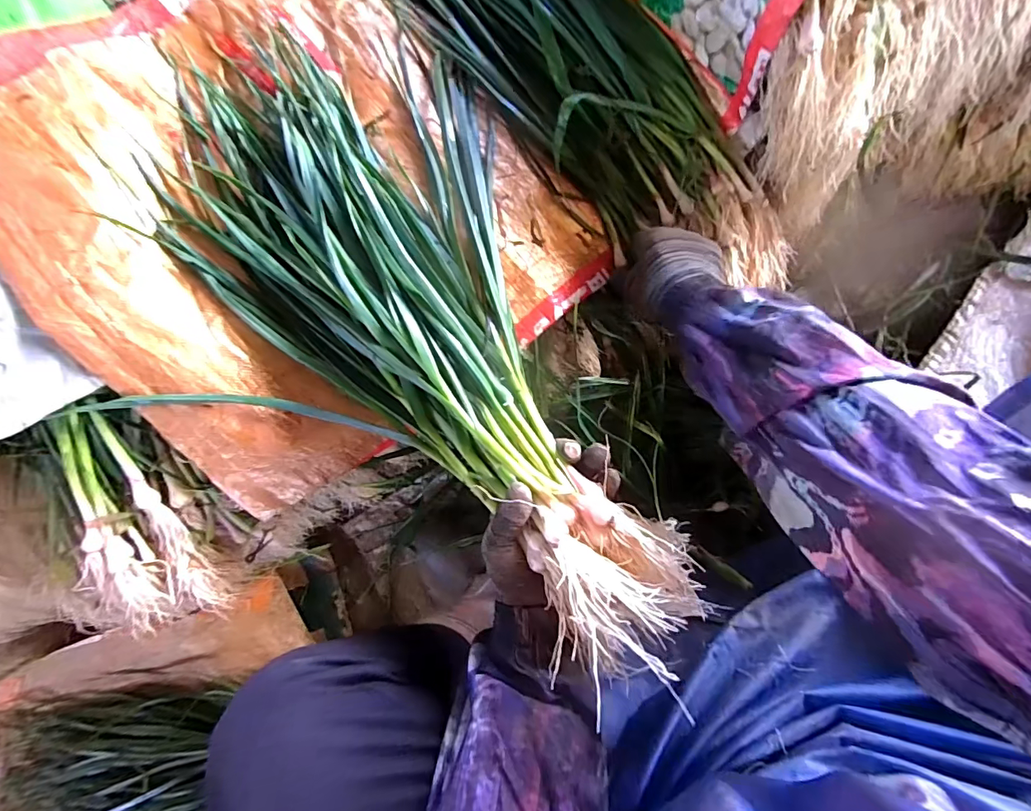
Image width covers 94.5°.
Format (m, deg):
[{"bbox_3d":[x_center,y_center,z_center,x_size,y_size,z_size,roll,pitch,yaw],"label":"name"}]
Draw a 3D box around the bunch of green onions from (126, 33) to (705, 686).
[{"bbox_3d":[-0.088,-0.090,0.414,0.300,0.082,0.627,-39,72,2],"label":"bunch of green onions"}]

